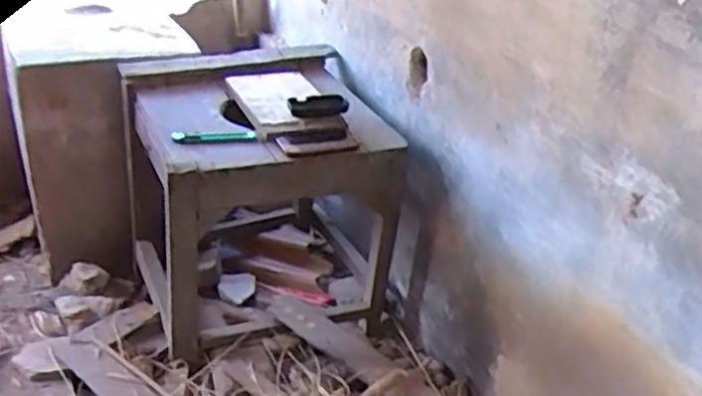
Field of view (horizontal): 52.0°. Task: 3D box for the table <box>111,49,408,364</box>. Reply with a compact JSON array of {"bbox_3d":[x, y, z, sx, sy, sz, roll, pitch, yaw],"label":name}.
[{"bbox_3d":[-0.192,-0.018,1.495,0.450,0.429,0.499,-9,31,-20],"label":"table"}]

